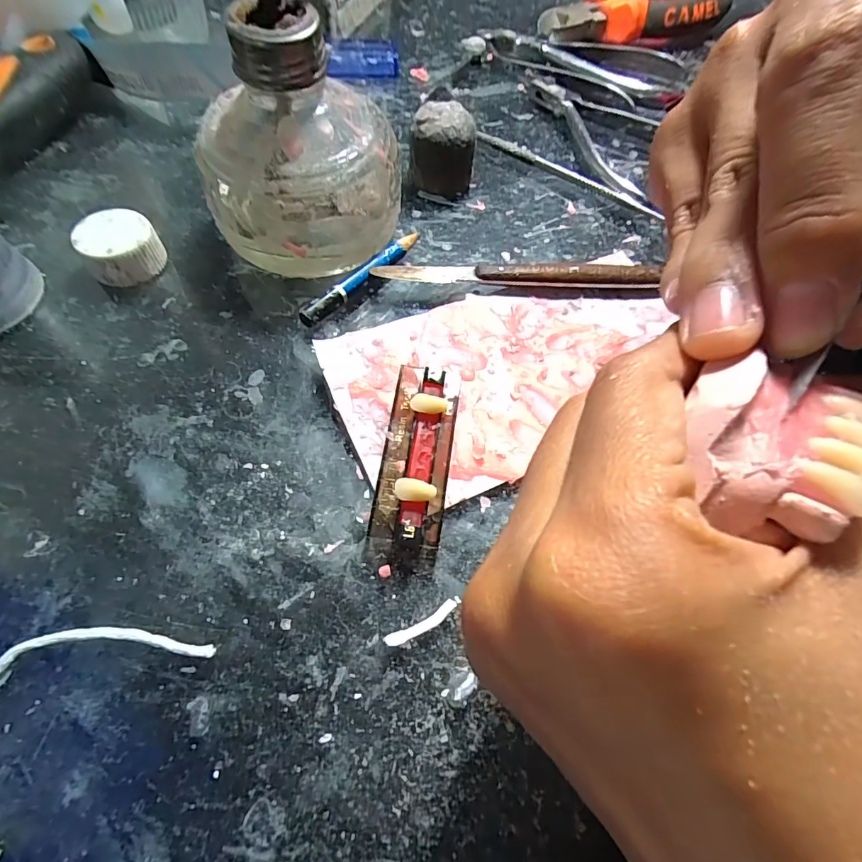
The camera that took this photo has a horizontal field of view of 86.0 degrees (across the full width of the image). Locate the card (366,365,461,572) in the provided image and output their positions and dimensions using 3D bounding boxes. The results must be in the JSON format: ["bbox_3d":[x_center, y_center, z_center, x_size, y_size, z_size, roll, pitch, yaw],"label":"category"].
[{"bbox_3d":[-0.005,0.006,0.149,0.021,0.010,0.071,8,61,1],"label":"card"}]

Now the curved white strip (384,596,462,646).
[{"bbox_3d":[-0.001,0.053,0.129,0.023,0.004,0.004,-25,65,-16],"label":"curved white strip"}]

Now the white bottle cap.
[{"bbox_3d":[-0.123,-0.073,0.185,0.028,0.017,0.028,1,61,-2],"label":"white bottle cap"}]

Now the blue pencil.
[{"bbox_3d":[-0.027,-0.063,0.189,0.007,0.009,0.064,36,65,16],"label":"blue pencil"}]

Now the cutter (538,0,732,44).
[{"bbox_3d":[0.138,-0.279,0.309,0.154,0.024,0.051,-27,66,-17],"label":"cutter"}]

